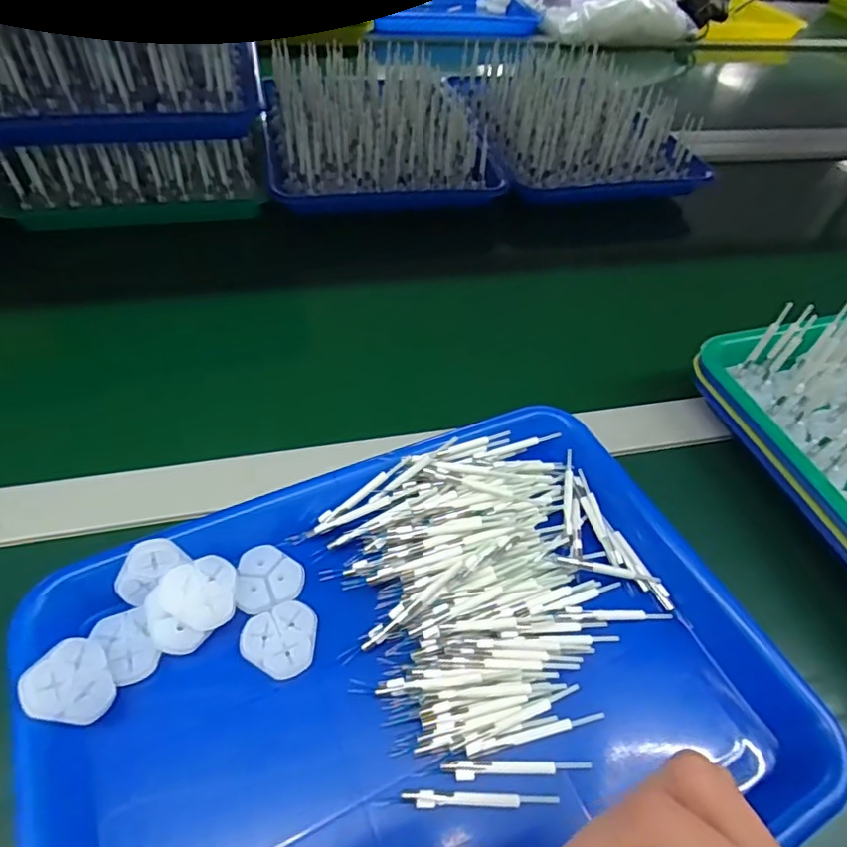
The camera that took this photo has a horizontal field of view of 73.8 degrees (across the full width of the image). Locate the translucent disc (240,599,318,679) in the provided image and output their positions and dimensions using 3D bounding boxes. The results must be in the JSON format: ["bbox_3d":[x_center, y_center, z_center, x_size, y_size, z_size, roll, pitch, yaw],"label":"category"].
[{"bbox_3d":[-0.070,0.109,0.282,0.036,0.008,0.035,3,49,-3],"label":"translucent disc"}]

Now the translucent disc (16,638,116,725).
[{"bbox_3d":[-0.153,0.114,0.248,0.035,0.004,0.034,37,29,-25],"label":"translucent disc"}]

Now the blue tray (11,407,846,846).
[{"bbox_3d":[0.000,0.119,0.270,0.330,0.036,0.239,-17,53,-19],"label":"blue tray"}]

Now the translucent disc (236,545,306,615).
[{"bbox_3d":[-0.081,0.082,0.301,0.033,0.008,0.036,3,49,-3],"label":"translucent disc"}]

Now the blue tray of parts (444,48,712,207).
[{"bbox_3d":[0.173,-0.358,0.665,0.221,0.069,0.265,-7,51,-11],"label":"blue tray of parts"}]

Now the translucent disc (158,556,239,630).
[{"bbox_3d":[-0.111,0.083,0.280,0.033,0.004,0.035,9,60,-24],"label":"translucent disc"}]

